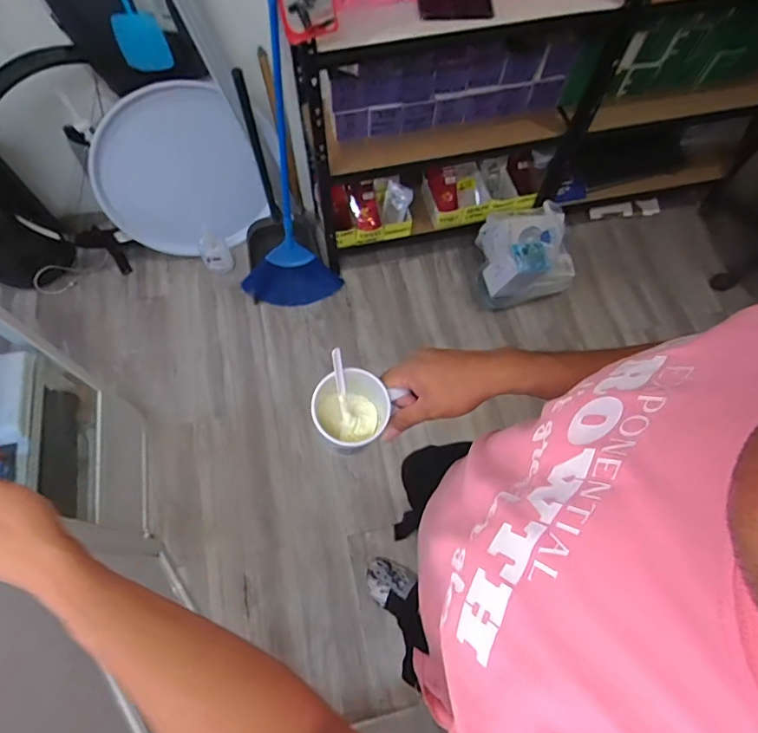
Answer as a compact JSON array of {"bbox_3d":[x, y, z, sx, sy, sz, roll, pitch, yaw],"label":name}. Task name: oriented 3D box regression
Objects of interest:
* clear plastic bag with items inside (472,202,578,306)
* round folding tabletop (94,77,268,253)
[{"bbox_3d":[0.509,-0.385,1.679,0.315,0.255,0.272,-8,66,-5],"label":"clear plastic bag with items inside"},{"bbox_3d":[-0.642,-0.600,1.533,0.495,0.530,0.037,-16,51,-5],"label":"round folding tabletop"}]

